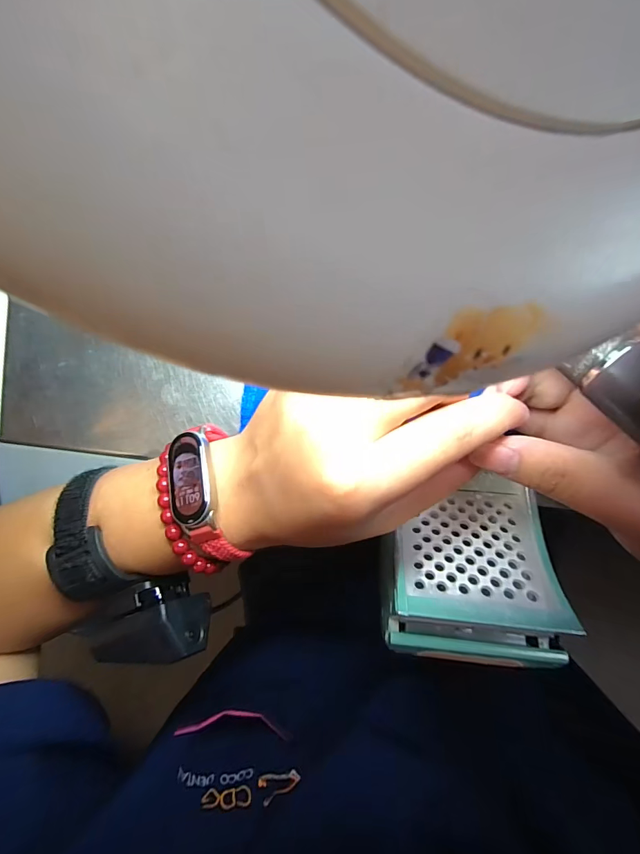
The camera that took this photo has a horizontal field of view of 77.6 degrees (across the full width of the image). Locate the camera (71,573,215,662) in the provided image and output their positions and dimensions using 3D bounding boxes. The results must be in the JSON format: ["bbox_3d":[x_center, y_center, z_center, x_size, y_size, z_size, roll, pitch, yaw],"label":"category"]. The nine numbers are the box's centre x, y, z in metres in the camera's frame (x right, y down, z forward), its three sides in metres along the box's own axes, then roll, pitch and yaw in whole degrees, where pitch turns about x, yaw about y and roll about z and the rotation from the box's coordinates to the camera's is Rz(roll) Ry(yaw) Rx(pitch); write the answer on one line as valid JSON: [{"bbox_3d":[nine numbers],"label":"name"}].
[{"bbox_3d":[-0.102,0.112,0.223,0.075,0.031,0.039,-23,89,20],"label":"camera"}]

